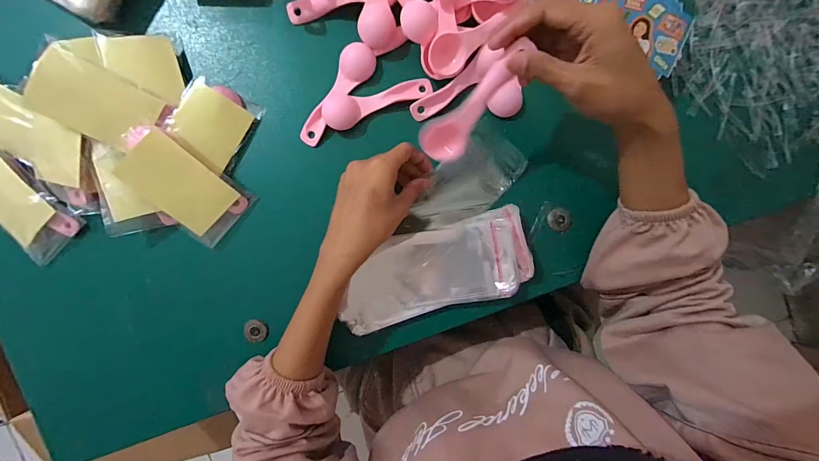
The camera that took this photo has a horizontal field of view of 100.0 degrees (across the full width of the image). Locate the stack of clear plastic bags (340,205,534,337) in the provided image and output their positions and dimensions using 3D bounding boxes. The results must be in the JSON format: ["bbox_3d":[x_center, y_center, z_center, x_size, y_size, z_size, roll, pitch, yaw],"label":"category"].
[{"bbox_3d":[0.024,0.041,0.350,0.192,0.021,0.082,-16,94,-1],"label":"stack of clear plastic bags"}]

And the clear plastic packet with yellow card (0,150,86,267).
[{"bbox_3d":[-0.396,-0.029,0.347,0.061,0.017,0.120,-41,94,1],"label":"clear plastic packet with yellow card"}]

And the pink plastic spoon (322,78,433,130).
[{"bbox_3d":[-0.031,-0.129,0.348,0.111,0.014,0.032,-14,94,-1],"label":"pink plastic spoon"}]

